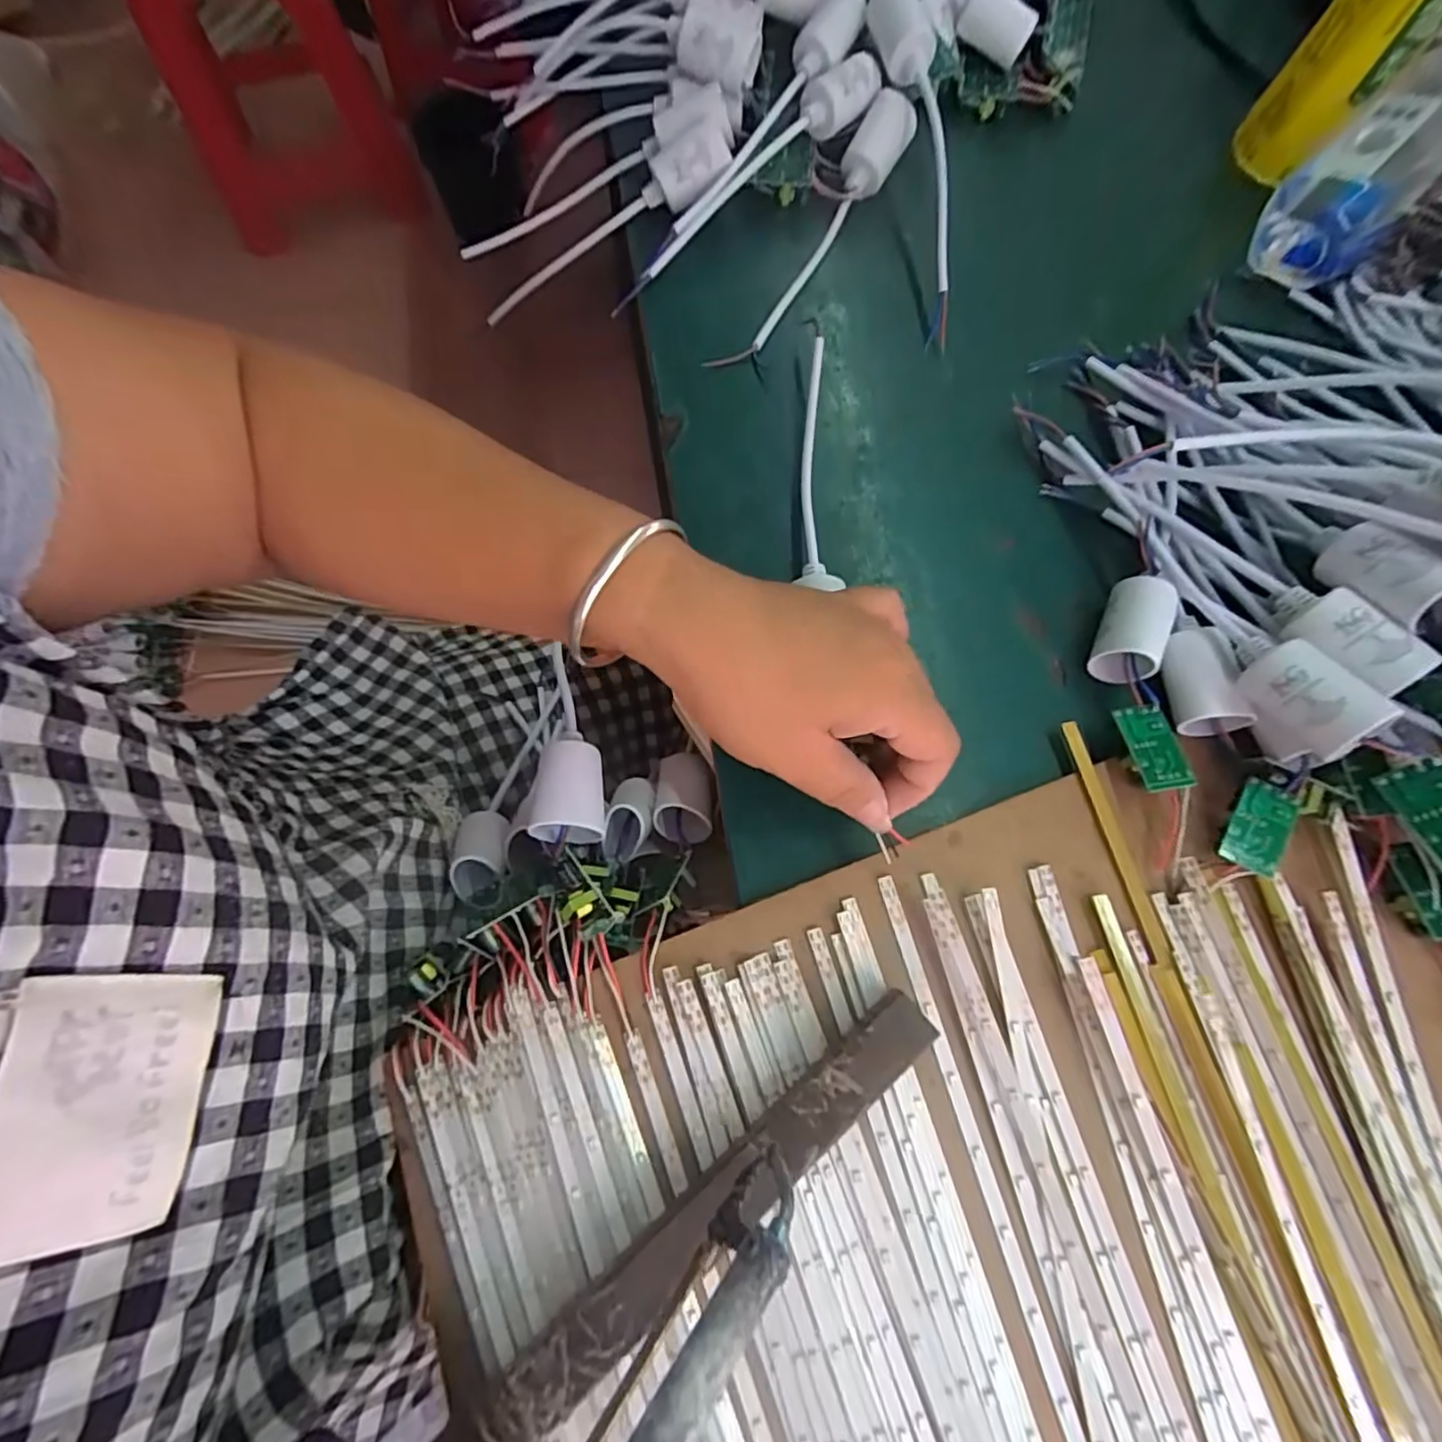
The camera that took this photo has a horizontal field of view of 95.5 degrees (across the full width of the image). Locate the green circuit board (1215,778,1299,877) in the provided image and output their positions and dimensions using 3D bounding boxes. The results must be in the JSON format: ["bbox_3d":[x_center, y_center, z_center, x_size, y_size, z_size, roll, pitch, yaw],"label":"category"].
[{"bbox_3d":[0.221,0.043,0.268,0.020,0.006,0.037,27,78,22],"label":"green circuit board"}]

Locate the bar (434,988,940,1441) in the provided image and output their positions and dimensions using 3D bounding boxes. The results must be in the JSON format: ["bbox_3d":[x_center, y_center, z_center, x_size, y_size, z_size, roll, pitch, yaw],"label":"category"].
[{"bbox_3d":[-0.010,0.175,0.226,0.215,0.019,0.021,-39,76,-12],"label":"bar"}]

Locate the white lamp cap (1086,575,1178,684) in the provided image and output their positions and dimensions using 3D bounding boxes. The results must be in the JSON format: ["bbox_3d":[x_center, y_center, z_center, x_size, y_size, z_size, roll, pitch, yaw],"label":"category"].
[{"bbox_3d":[0.188,-0.042,0.301,0.025,0.028,0.044,23,73,8],"label":"white lamp cap"}]

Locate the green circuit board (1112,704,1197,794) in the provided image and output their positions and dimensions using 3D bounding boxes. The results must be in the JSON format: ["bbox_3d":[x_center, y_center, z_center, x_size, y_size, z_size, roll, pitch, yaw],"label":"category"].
[{"bbox_3d":[0.186,0.011,0.281,0.021,0.006,0.038,-11,66,1],"label":"green circuit board"}]

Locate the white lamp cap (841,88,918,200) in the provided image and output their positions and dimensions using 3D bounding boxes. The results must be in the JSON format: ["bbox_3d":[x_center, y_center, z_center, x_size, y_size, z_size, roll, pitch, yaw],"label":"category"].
[{"bbox_3d":[0.094,-0.344,0.392,0.023,0.021,0.060,35,92,11],"label":"white lamp cap"}]

